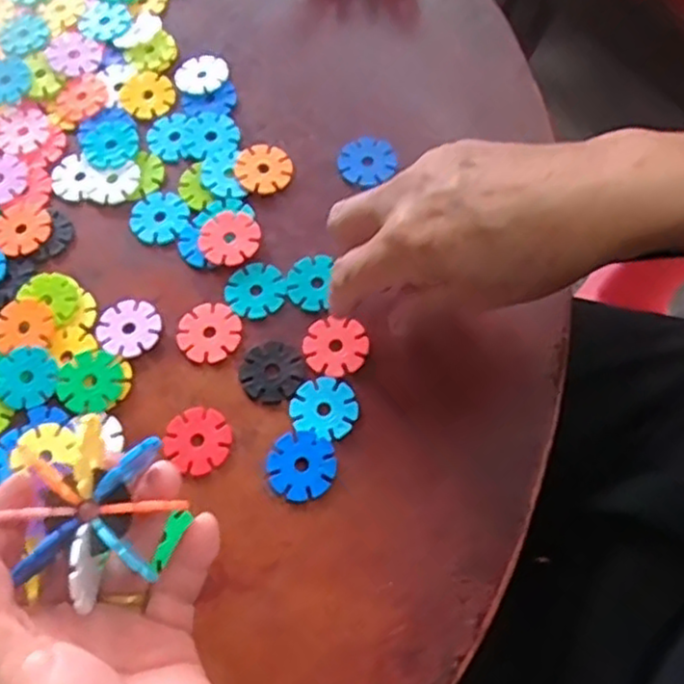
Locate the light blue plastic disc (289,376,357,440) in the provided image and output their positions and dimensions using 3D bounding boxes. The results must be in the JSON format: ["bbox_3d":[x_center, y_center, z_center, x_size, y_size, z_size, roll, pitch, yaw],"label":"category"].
[{"bbox_3d":[-0.008,0.031,0.345,0.031,0.004,0.029,-1,68,2],"label":"light blue plastic disc"}]

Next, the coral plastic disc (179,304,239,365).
[{"bbox_3d":[-0.067,-0.005,0.365,0.029,0.004,0.032,2,68,3],"label":"coral plastic disc"}]

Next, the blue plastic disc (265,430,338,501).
[{"bbox_3d":[-0.019,0.057,0.335,0.031,0.004,0.032,-1,68,2],"label":"blue plastic disc"}]

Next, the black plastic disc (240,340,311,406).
[{"bbox_3d":[-0.035,0.014,0.354,0.031,0.004,0.031,-1,68,2],"label":"black plastic disc"}]

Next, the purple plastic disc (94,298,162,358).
[{"bbox_3d":[-0.109,-0.008,0.368,0.031,0.004,0.032,-1,68,2],"label":"purple plastic disc"}]

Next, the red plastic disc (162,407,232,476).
[{"bbox_3d":[-0.068,0.046,0.343,0.030,0.004,0.030,-1,68,2],"label":"red plastic disc"}]

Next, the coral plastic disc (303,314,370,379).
[{"bbox_3d":[-0.003,0.002,0.357,0.030,0.004,0.031,-1,68,2],"label":"coral plastic disc"}]

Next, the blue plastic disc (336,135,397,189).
[{"bbox_3d":[0.013,-0.101,0.399,0.030,0.004,0.029,-1,68,2],"label":"blue plastic disc"}]

